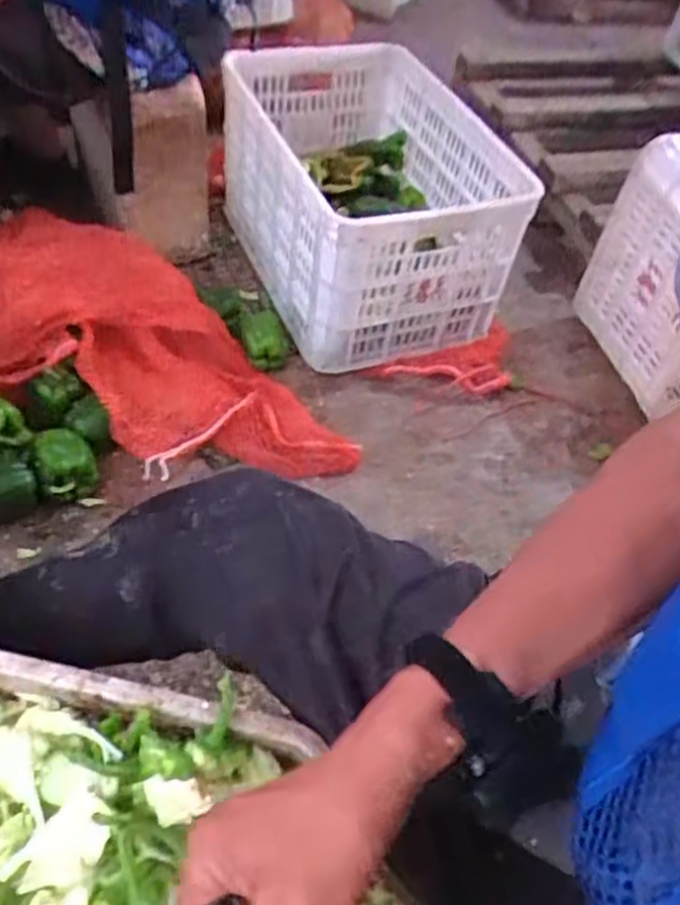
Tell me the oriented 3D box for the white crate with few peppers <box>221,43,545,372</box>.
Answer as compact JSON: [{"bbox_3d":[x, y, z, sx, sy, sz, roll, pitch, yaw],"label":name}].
[{"bbox_3d":[0.036,-0.419,1.211,0.343,0.325,0.482,-16,55,-20],"label":"white crate with few peppers"}]

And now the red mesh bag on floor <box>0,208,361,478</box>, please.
[{"bbox_3d":[-0.273,-0.121,1.059,0.629,0.106,0.352,28,54,-1],"label":"red mesh bag on floor"}]

